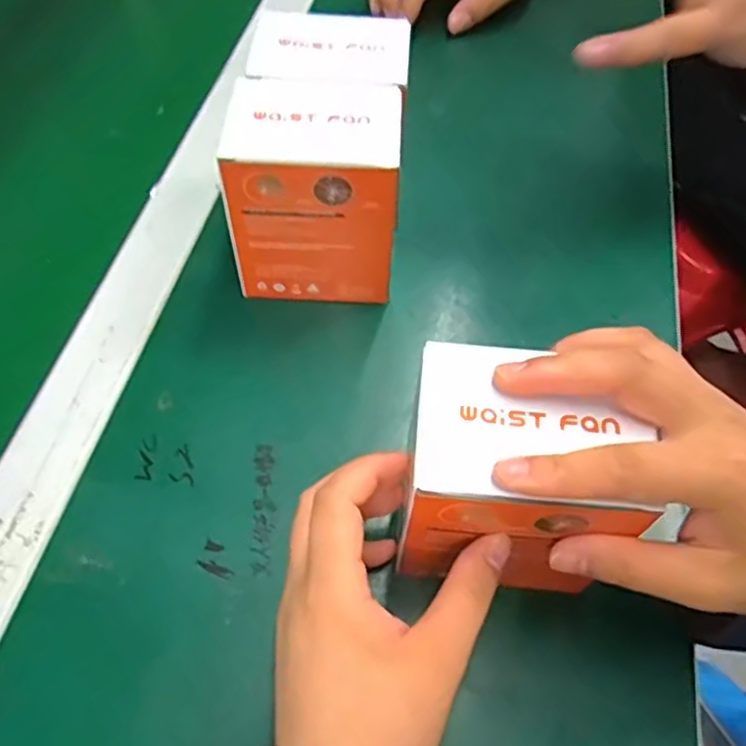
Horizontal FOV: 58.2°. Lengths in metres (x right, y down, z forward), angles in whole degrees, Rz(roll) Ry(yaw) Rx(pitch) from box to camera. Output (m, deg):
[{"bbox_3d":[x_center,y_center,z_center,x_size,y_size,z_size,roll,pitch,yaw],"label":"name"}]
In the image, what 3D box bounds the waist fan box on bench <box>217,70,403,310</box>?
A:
[{"bbox_3d":[-0.035,-0.101,0.366,0.093,0.109,0.066,3,57,0],"label":"waist fan box on bench"}]

